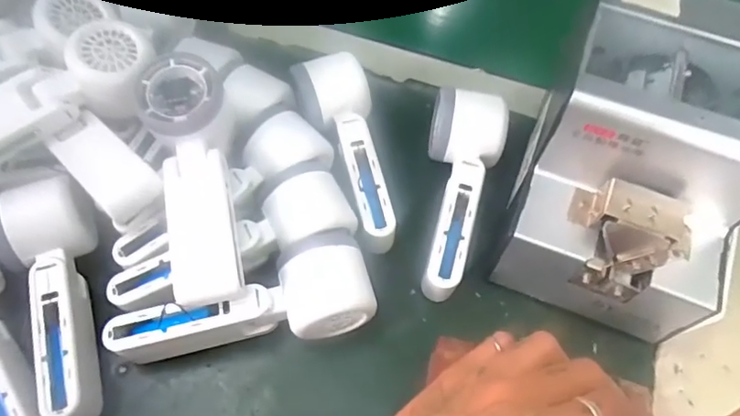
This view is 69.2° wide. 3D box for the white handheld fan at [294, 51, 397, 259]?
[{"bbox_3d":[-0.016,-0.044,0.408,0.058,0.047,0.156,-11,61,-9],"label":"white handheld fan"}]

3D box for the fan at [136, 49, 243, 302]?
[{"bbox_3d":[-0.116,-0.018,0.361,0.053,0.049,0.167,-10,78,-8],"label":"fan"}]

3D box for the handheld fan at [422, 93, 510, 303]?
[{"bbox_3d":[0.060,-0.015,0.392,0.058,0.047,0.157,15,60,6],"label":"handheld fan"}]

